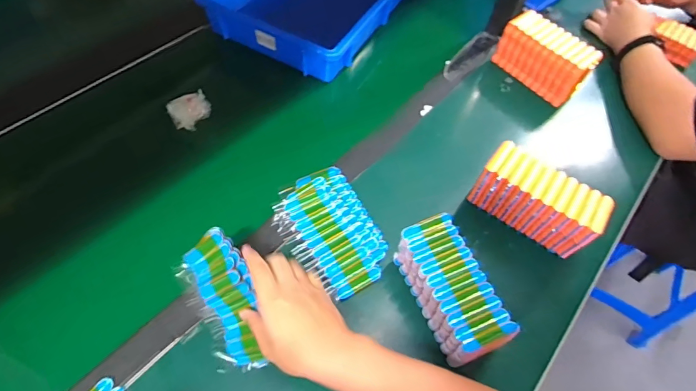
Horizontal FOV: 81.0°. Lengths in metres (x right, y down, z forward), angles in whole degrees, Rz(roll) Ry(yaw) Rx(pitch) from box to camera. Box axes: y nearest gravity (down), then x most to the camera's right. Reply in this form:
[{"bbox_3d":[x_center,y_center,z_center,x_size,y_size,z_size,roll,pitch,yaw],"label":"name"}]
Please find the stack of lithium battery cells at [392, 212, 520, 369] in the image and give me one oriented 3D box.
[{"bbox_3d":[0.119,0.113,0.483,0.063,0.081,0.159,-18,60,-15],"label":"stack of lithium battery cells"}]

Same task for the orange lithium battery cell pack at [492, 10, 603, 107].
[{"bbox_3d":[0.361,-0.256,0.749,0.080,0.076,0.171,-36,66,-24],"label":"orange lithium battery cell pack"}]

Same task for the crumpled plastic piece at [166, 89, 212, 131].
[{"bbox_3d":[-0.249,-0.132,0.647,0.061,0.043,0.041,-23,62,-18],"label":"crumpled plastic piece"}]

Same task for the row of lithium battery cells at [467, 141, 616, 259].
[{"bbox_3d":[0.256,0.010,0.558,0.154,0.093,0.060,35,61,17],"label":"row of lithium battery cells"}]

